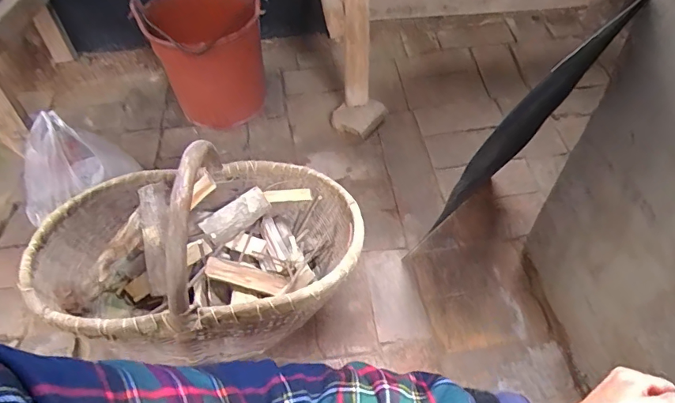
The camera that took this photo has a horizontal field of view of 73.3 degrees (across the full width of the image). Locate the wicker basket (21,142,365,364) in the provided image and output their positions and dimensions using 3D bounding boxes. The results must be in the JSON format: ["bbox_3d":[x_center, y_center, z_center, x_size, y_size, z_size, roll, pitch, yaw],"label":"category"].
[{"bbox_3d":[-0.241,0.056,0.816,0.555,0.291,0.389,3,51,5],"label":"wicker basket"}]

